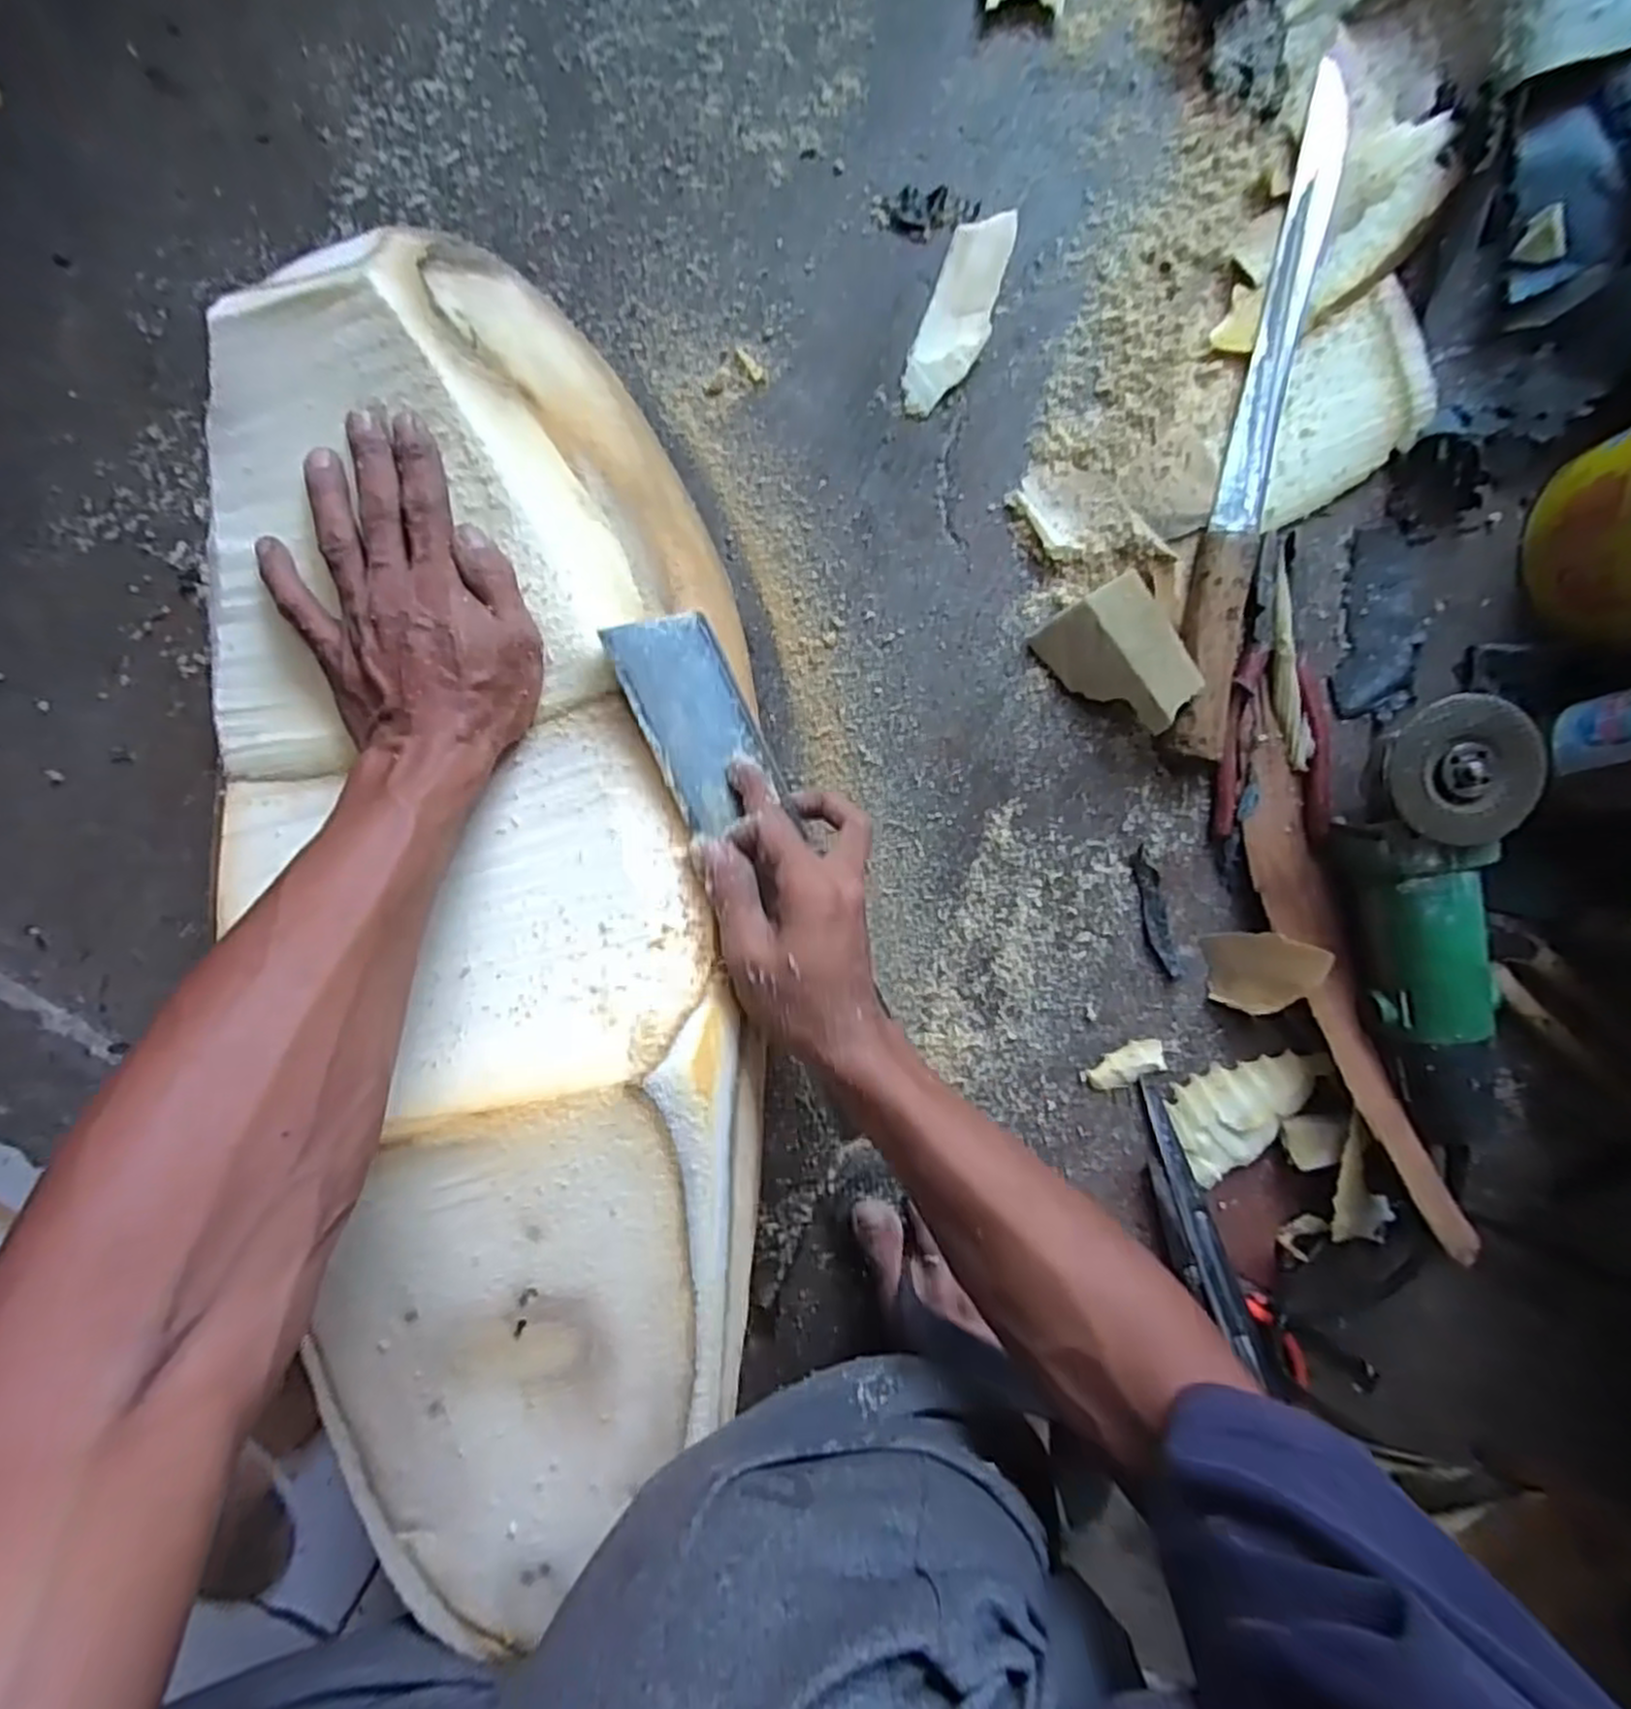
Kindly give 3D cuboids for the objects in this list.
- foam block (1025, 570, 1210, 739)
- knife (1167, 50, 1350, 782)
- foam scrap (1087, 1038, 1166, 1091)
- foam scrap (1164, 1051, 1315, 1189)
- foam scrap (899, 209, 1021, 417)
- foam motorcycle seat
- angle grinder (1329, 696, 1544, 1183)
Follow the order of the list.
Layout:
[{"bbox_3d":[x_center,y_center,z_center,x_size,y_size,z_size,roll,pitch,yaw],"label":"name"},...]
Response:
[{"bbox_3d":[0.197,-0.124,0.493,0.067,0.037,0.093,-34,91,4],"label":"foam block"},{"bbox_3d":[0.281,-0.274,0.483,0.038,0.022,0.424,10,93,2],"label":"knife"},{"bbox_3d":[0.215,0.146,0.524,0.052,0.004,0.024,-26,91,3],"label":"foam scrap"},{"bbox_3d":[0.287,0.172,0.509,0.094,0.010,0.067,-31,91,4],"label":"foam scrap"},{"bbox_3d":[0.095,-0.357,0.504,0.042,0.009,0.132,21,93,2],"label":"foam scrap"},{"bbox_3d":[-0.168,0.022,0.398,0.263,0.120,0.682,-6,86,3],"label":"foam motorcycle seat"},{"bbox_3d":[0.372,0.053,0.466,0.074,0.086,0.282,-4,92,5],"label":"angle grinder"}]

